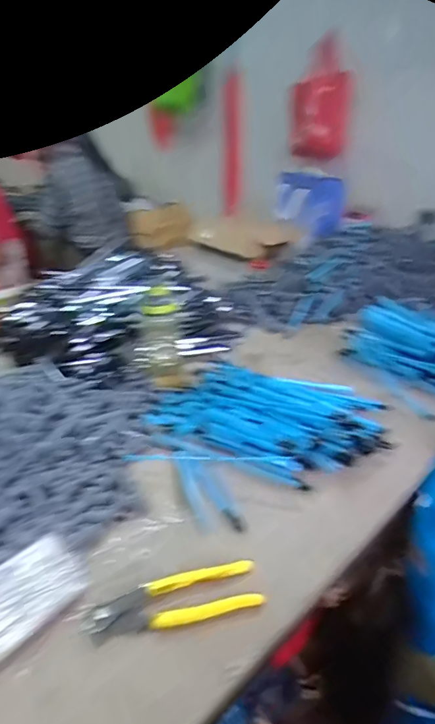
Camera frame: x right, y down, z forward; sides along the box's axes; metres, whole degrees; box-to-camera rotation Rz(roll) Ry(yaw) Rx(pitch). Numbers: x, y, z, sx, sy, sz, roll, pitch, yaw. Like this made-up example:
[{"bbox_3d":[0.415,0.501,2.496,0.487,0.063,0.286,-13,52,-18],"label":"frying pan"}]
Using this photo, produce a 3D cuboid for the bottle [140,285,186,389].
[{"bbox_3d":[-0.105,-0.040,0.793,0.073,0.187,0.062,-6,-14,-8],"label":"bottle"}]

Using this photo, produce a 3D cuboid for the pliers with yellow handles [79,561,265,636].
[{"bbox_3d":[-0.043,0.236,0.427,0.170,0.016,0.044,-7,28,-10],"label":"pliers with yellow handles"}]

